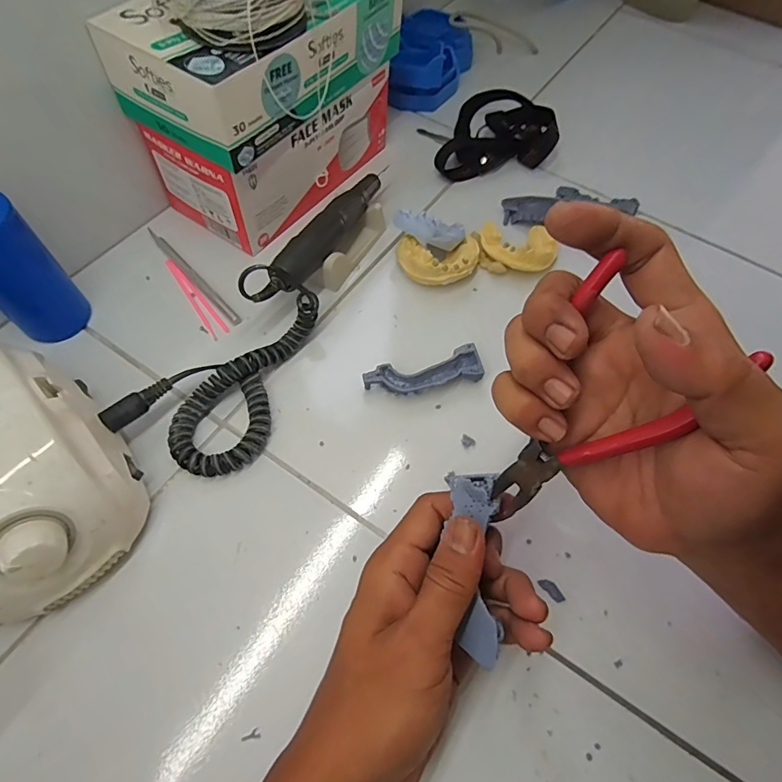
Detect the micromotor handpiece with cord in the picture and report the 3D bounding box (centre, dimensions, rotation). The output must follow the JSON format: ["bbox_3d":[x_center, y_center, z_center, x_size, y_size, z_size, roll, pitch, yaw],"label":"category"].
[{"bbox_3d":[-0.090,-0.076,0.358,0.086,0.052,0.280,20,62,7],"label":"micromotor handpiece with cord"}]

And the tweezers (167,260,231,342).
[{"bbox_3d":[-0.164,-0.079,0.389,0.014,0.005,0.092,-34,69,-20],"label":"tweezers"}]

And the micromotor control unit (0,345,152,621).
[{"bbox_3d":[-0.212,0.047,0.267,0.094,0.081,0.136,-36,70,-20],"label":"micromotor control unit"}]

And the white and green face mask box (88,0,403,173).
[{"bbox_3d":[-0.087,-0.263,0.353,0.105,0.065,0.220,38,66,15],"label":"white and green face mask box"}]

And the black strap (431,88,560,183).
[{"bbox_3d":[0.118,-0.270,0.494,0.105,0.032,0.148,20,62,7],"label":"black strap"}]

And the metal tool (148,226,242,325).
[{"bbox_3d":[-0.169,-0.099,0.397,0.009,0.007,0.132,-39,71,-21],"label":"metal tool"}]

